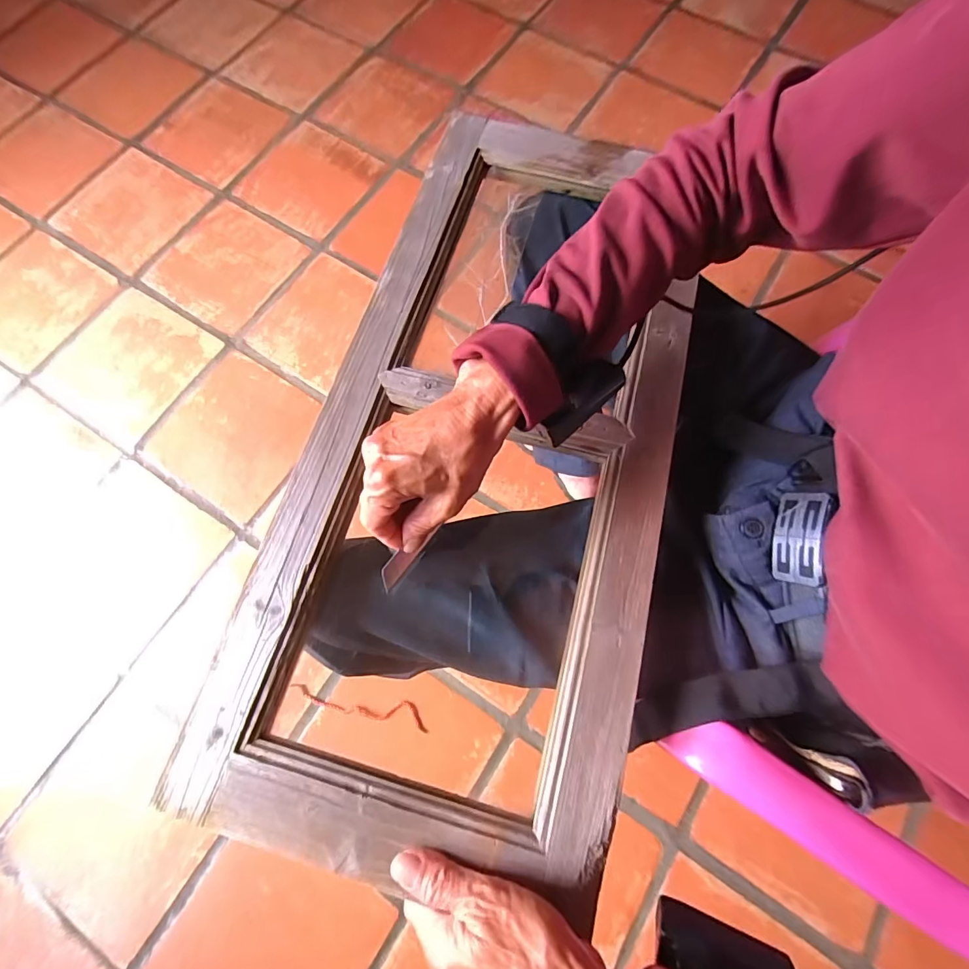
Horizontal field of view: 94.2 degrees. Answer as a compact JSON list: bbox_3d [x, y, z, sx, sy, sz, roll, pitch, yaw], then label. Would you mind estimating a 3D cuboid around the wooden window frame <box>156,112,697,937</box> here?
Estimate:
[{"bbox_3d":[0.011,-0.068,0.389,0.302,0.046,0.672,15,75,6],"label":"wooden window frame"}]

